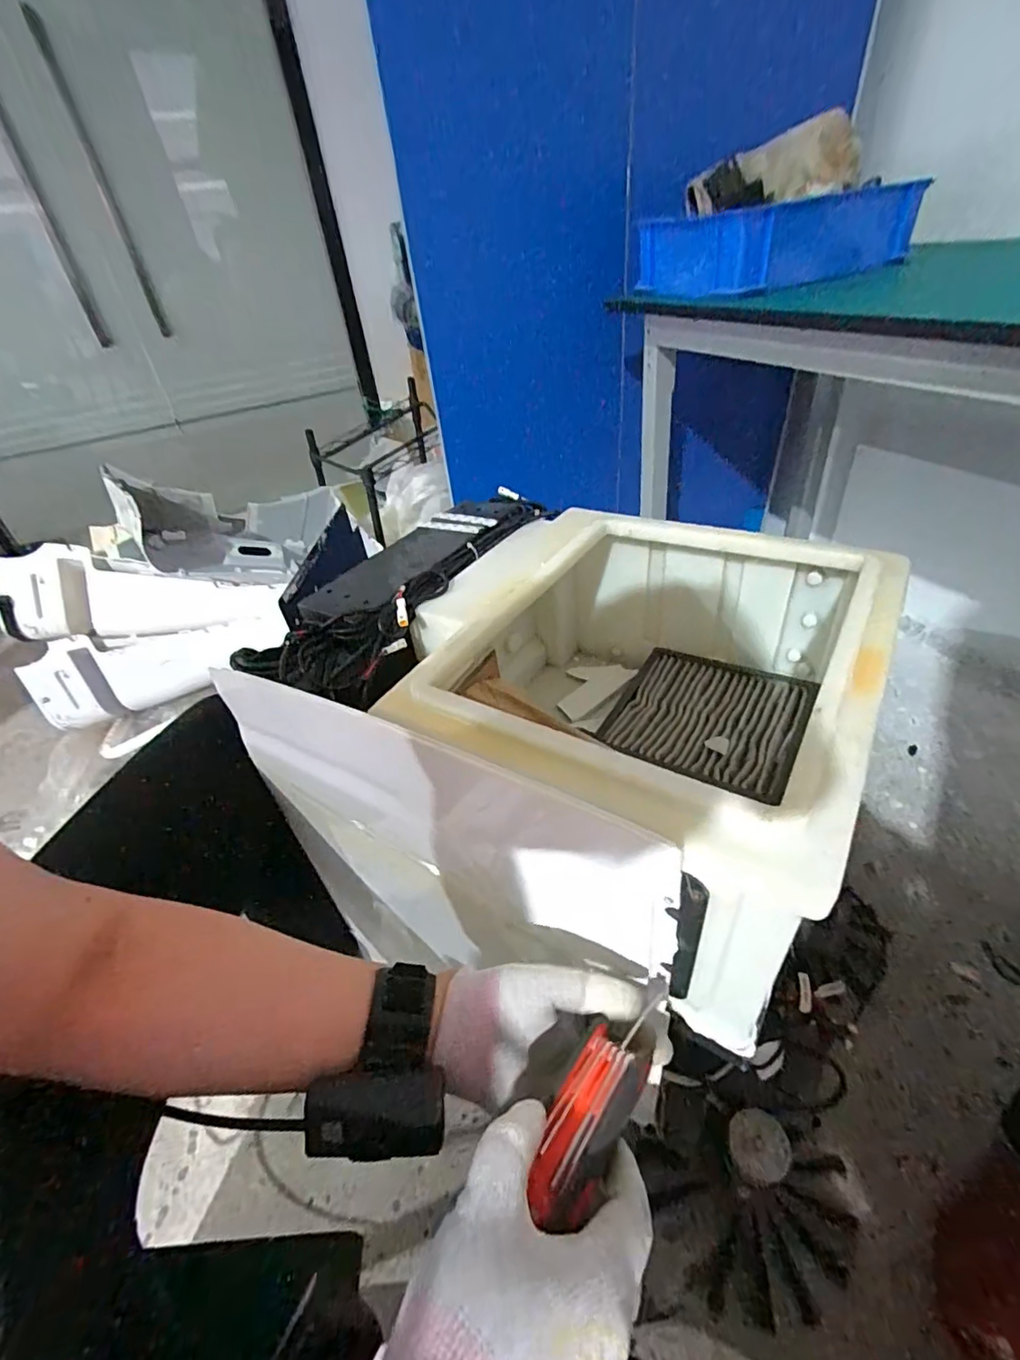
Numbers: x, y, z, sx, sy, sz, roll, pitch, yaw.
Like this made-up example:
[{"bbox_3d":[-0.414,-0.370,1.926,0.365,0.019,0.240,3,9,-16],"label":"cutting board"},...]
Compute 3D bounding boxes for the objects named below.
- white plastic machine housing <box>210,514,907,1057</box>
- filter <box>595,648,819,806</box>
[{"bbox_3d":[0.073,0.021,0.543,0.441,0.227,0.438,19,46,28],"label":"white plastic machine housing"},{"bbox_3d":[0.214,0.036,0.597,0.182,0.019,0.178,20,46,29],"label":"filter"}]

